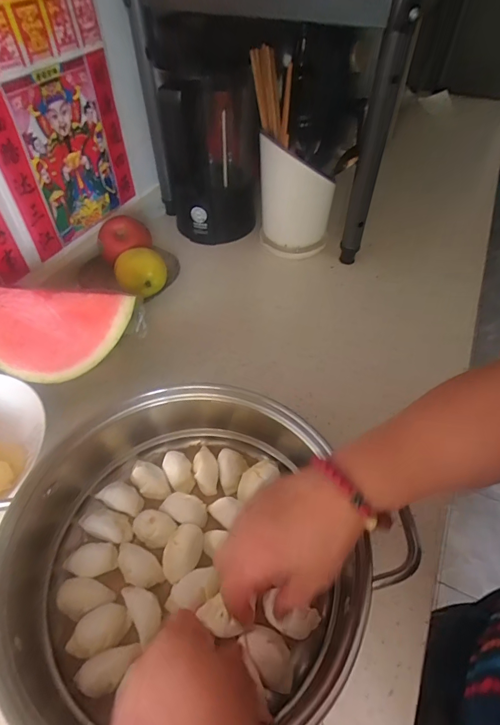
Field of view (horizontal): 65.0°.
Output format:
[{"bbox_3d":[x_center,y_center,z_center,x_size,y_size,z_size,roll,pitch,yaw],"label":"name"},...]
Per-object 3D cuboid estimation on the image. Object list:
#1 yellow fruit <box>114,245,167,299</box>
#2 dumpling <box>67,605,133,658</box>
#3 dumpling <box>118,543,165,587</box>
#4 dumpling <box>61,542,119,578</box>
[{"bbox_3d":[-0.160,-0.128,0.579,0.072,0.068,0.055,-7,51,-6],"label":"yellow fruit"},{"bbox_3d":[-0.123,0.217,0.317,0.048,0.017,0.029,-26,54,-21],"label":"dumpling"},{"bbox_3d":[-0.101,0.180,0.350,0.051,0.016,0.027,22,53,18],"label":"dumpling"},{"bbox_3d":[-0.143,0.180,0.355,0.043,0.020,0.027,-8,50,-7],"label":"dumpling"}]

